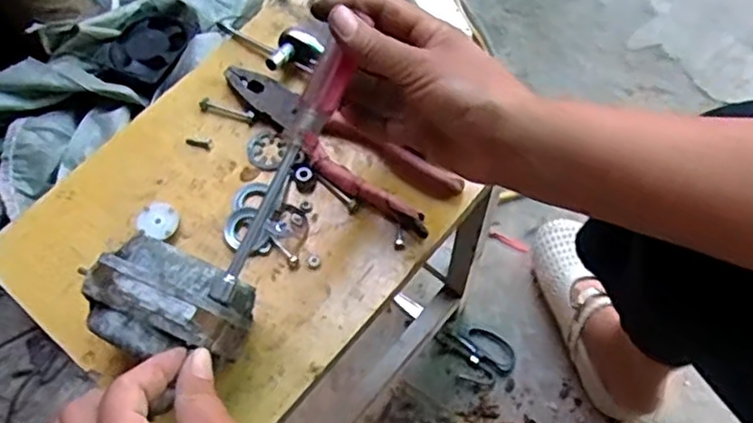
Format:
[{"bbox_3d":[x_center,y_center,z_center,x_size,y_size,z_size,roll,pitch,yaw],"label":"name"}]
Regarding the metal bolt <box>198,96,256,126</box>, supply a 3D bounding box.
[{"bbox_3d":[-0.112,-0.075,0.511,0.044,0.008,0.010,16,65,9],"label":"metal bolt"}]

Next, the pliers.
[{"bbox_3d":[-0.033,-0.049,0.493,0.188,0.017,0.052,29,68,15],"label":"pliers"}]

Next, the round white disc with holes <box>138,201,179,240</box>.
[{"bbox_3d":[-0.150,0.006,0.470,0.027,0.007,0.026,-1,62,3],"label":"round white disc with holes"}]

